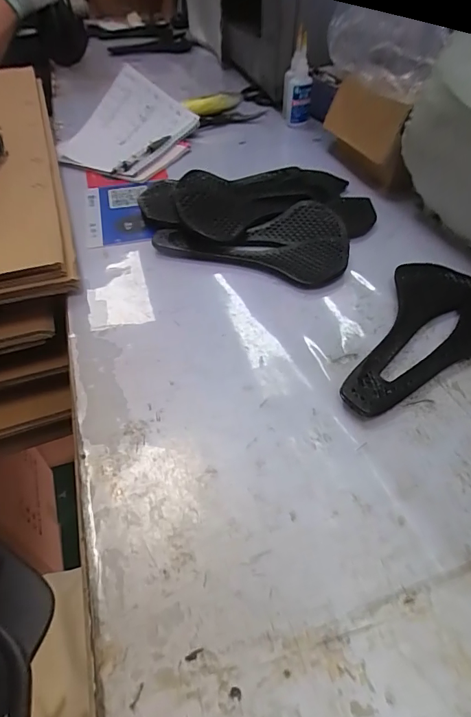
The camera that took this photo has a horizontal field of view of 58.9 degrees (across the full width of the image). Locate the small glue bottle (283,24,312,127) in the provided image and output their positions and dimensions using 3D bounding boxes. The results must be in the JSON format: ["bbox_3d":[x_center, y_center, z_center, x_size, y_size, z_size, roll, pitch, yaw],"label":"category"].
[{"bbox_3d":[0.104,-0.470,0.703,0.041,0.127,0.051,-17,50,-12],"label":"small glue bottle"}]

